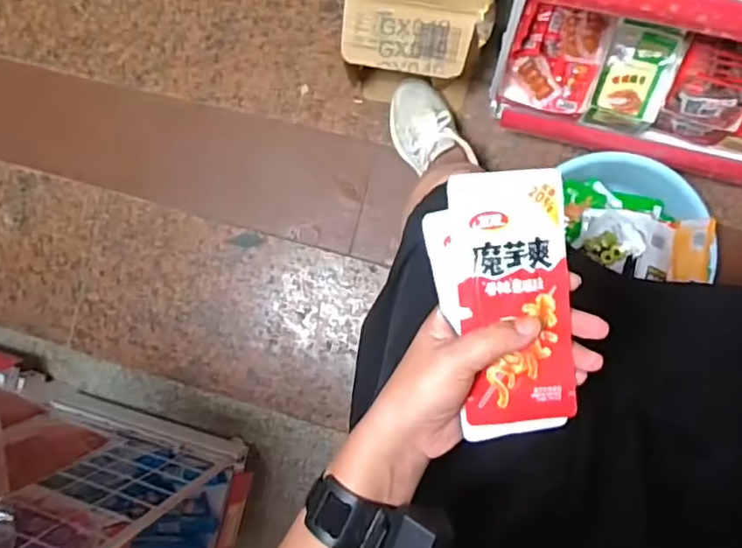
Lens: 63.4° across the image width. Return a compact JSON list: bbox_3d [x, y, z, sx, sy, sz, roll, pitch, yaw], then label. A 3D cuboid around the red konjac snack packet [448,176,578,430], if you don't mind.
[{"bbox_3d":[0.089,0.015,0.373,0.068,0.011,0.154,-7,96,8],"label":"red konjac snack packet"}]

